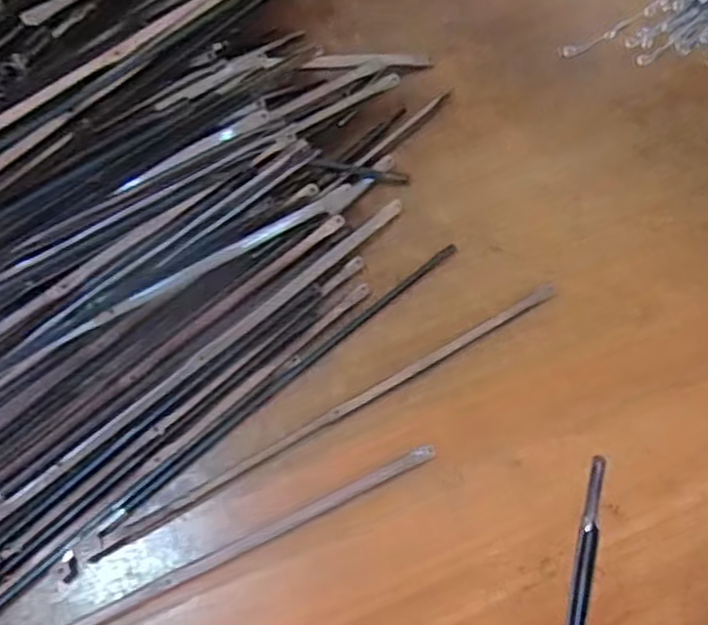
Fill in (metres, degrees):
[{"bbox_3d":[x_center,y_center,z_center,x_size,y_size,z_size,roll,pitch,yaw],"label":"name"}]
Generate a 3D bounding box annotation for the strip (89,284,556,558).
[{"bbox_3d":[-0.004,0.032,0.242,0.175,0.004,0.006,-28,72,-14],"label":"strip"}]

